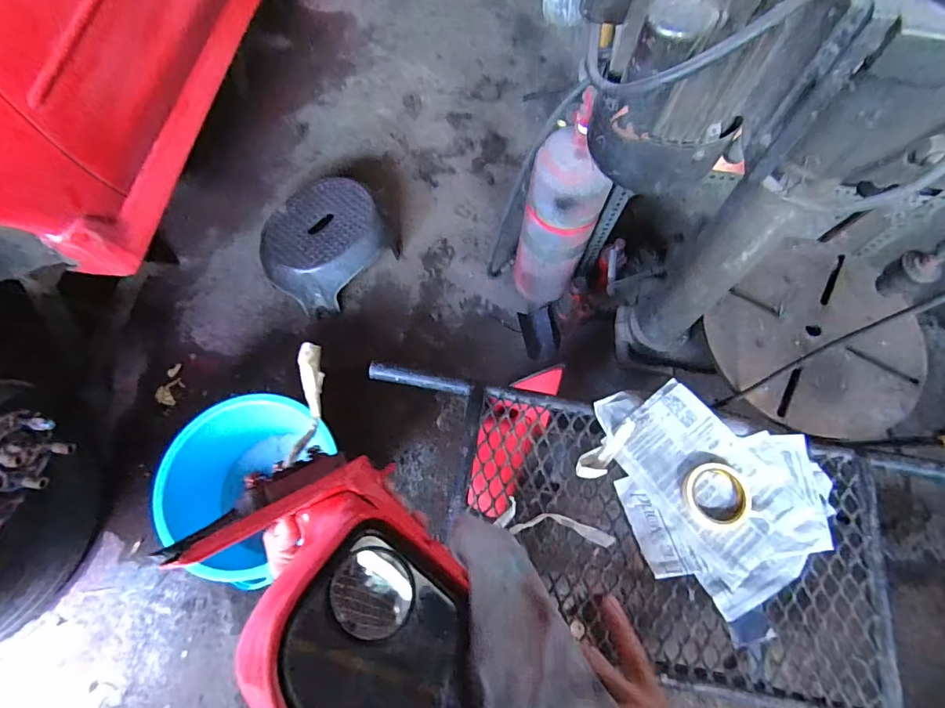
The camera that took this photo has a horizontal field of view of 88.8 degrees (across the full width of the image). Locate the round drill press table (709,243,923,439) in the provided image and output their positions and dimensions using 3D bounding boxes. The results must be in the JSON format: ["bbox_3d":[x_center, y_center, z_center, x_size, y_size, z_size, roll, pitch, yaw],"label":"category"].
[{"bbox_3d":[0.637,-0.036,0.889,0.402,0.027,0.376,-39,75,-16],"label":"round drill press table"}]

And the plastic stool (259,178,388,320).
[{"bbox_3d":[-0.413,-0.305,1.379,0.350,0.177,0.273,-39,75,-16],"label":"plastic stool"}]

